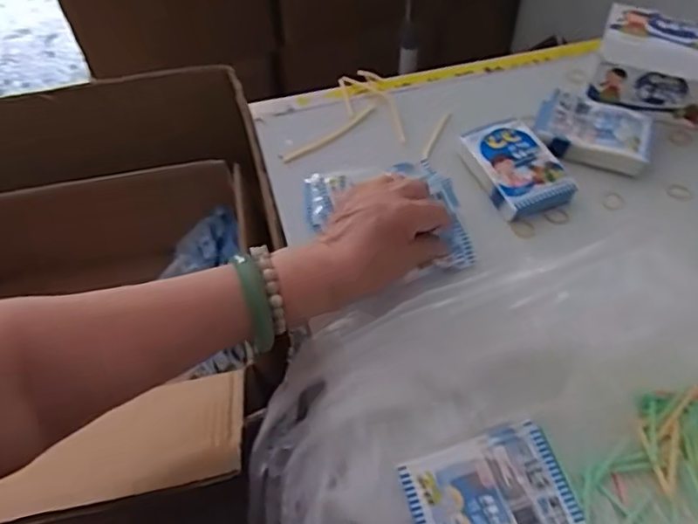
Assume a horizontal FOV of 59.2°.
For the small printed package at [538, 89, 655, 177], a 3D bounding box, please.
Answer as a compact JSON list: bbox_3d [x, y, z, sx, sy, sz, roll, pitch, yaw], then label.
[{"bbox_3d":[0.243,-0.131,0.610,0.108,0.025,0.071,17,56,14],"label":"small printed package"}]

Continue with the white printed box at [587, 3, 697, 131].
[{"bbox_3d":[0.321,-0.200,0.624,0.131,0.073,0.090,15,56,13],"label":"white printed box"}]

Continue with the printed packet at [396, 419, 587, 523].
[{"bbox_3d":[0.093,0.154,0.409,0.104,0.007,0.075,-15,55,-9],"label":"printed packet"}]

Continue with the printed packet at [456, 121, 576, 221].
[{"bbox_3d":[0.156,-0.089,0.582,0.075,0.022,0.102,-16,55,-9],"label":"printed packet"}]

